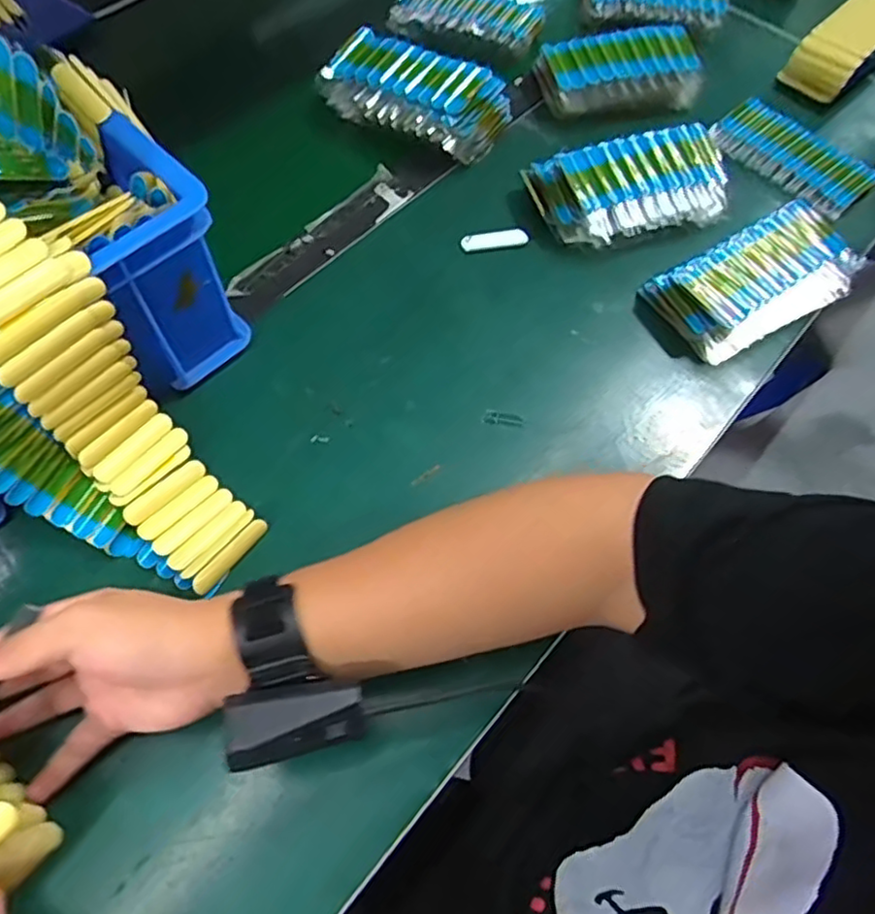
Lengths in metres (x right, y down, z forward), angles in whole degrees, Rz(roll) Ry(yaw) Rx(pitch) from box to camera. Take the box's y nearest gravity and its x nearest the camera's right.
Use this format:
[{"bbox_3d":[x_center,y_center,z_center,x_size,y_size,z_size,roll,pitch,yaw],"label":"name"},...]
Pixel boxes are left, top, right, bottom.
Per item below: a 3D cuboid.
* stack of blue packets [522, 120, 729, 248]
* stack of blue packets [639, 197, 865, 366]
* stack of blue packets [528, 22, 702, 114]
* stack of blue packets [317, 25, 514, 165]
[{"bbox_3d":[0.183,-0.250,0.607,0.184,0.044,0.094,-12,64,-8],"label":"stack of blue packets"},{"bbox_3d":[0.281,-0.156,0.578,0.187,0.037,0.101,-27,67,-15],"label":"stack of blue packets"},{"bbox_3d":[0.192,-0.405,0.695,0.161,0.042,0.095,-17,65,-10],"label":"stack of blue packets"},{"bbox_3d":[-0.028,-0.354,0.651,0.181,0.063,0.096,27,65,11],"label":"stack of blue packets"}]

